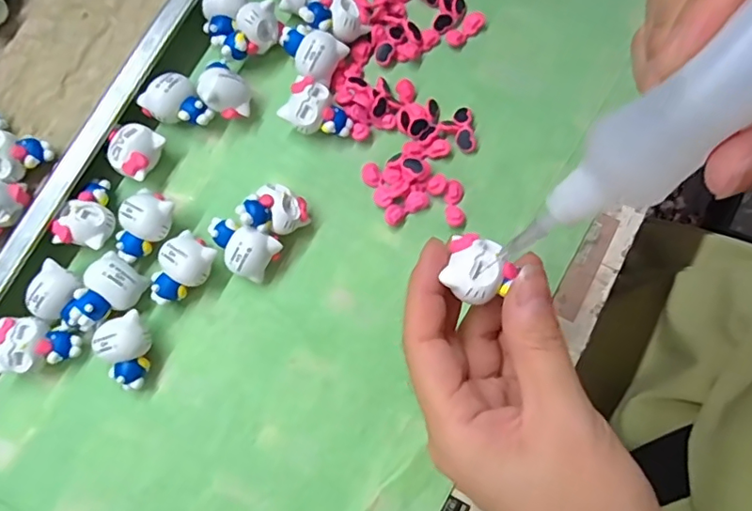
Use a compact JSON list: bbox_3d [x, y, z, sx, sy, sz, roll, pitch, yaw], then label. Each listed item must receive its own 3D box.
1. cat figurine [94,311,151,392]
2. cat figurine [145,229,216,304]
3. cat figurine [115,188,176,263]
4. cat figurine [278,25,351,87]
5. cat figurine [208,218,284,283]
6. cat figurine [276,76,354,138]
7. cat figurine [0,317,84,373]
[{"bbox_3d":[-0.115,0.045,0.253,0.021,0.022,0.033,-13,80,-3],"label":"cat figurine"},{"bbox_3d":[-0.091,0.007,0.259,0.023,0.021,0.034,26,80,4],"label":"cat figurine"},{"bbox_3d":[-0.111,-0.013,0.262,0.022,0.020,0.034,23,80,3],"label":"cat figurine"},{"bbox_3d":[-0.034,-0.104,0.279,0.034,0.019,0.024,35,81,5],"label":"cat figurine"},{"bbox_3d":[-0.064,-0.003,0.261,0.035,0.021,0.022,27,80,4],"label":"cat figurine"},{"bbox_3d":[-0.030,-0.070,0.274,0.033,0.019,0.025,39,81,6],"label":"cat figurine"},{"bbox_3d":[-0.156,0.041,0.254,0.034,0.020,0.024,0,80,-1],"label":"cat figurine"}]

